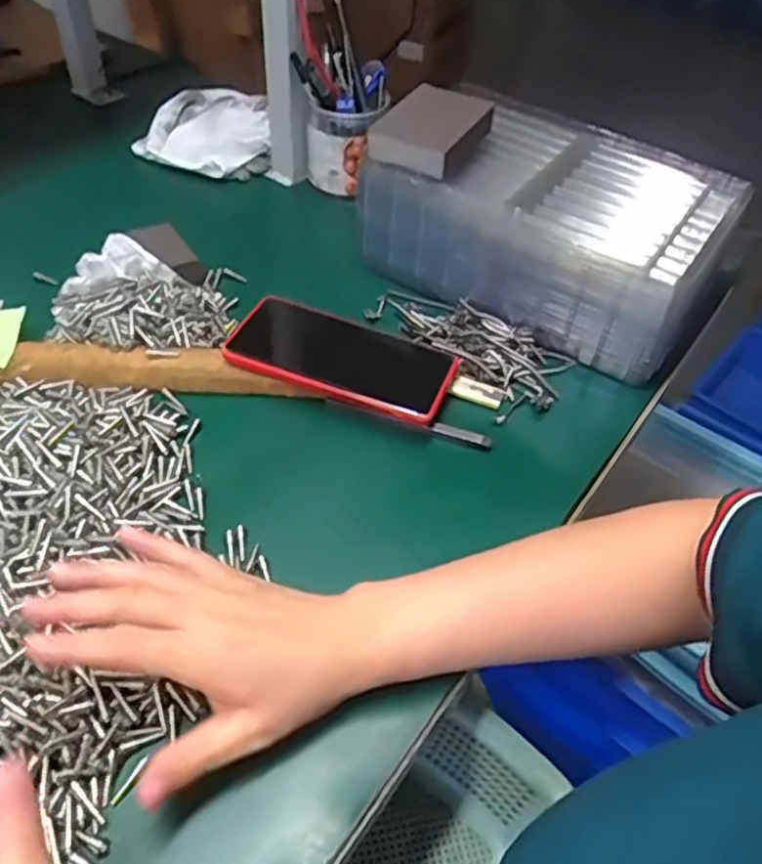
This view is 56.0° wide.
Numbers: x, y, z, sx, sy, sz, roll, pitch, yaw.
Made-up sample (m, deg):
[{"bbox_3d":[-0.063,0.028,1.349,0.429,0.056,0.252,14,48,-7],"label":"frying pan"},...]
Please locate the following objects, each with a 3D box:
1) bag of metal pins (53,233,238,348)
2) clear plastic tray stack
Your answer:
[{"bbox_3d":[-0.195,-0.107,0.583,0.135,0.034,0.123,-16,51,-19],"label":"bag of metal pins"},{"bbox_3d":[0.145,-0.177,0.639,0.283,0.130,0.175,27,50,18],"label":"clear plastic tray stack"}]

